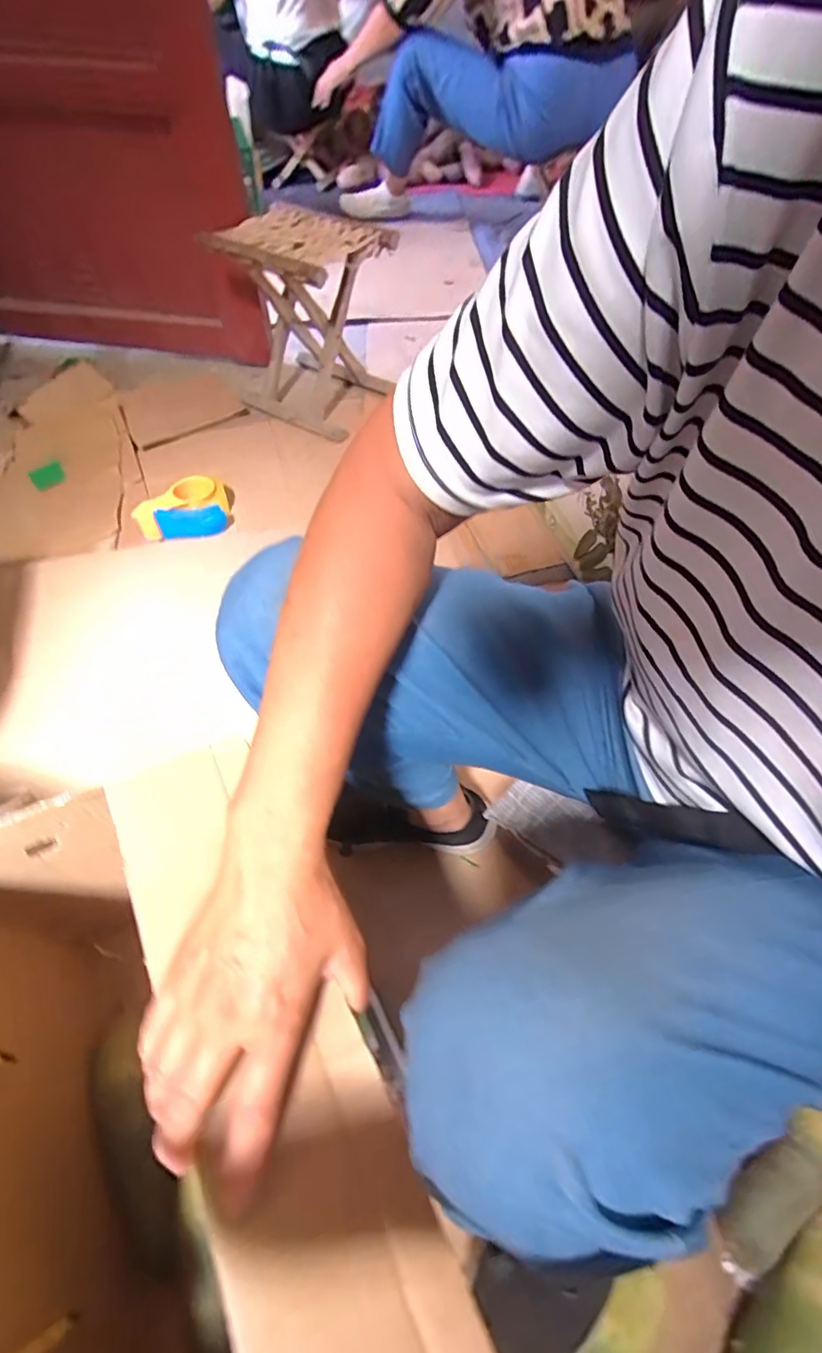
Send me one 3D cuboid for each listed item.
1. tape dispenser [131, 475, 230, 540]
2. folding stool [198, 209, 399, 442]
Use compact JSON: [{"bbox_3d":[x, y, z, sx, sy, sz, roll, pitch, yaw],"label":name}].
[{"bbox_3d":[-0.427,-0.319,1.015,0.157,0.068,0.115,-9,58,-6],"label":"tape dispenser"},{"bbox_3d":[-0.228,-0.771,1.161,0.330,0.319,0.271,32,62,19],"label":"folding stool"}]

